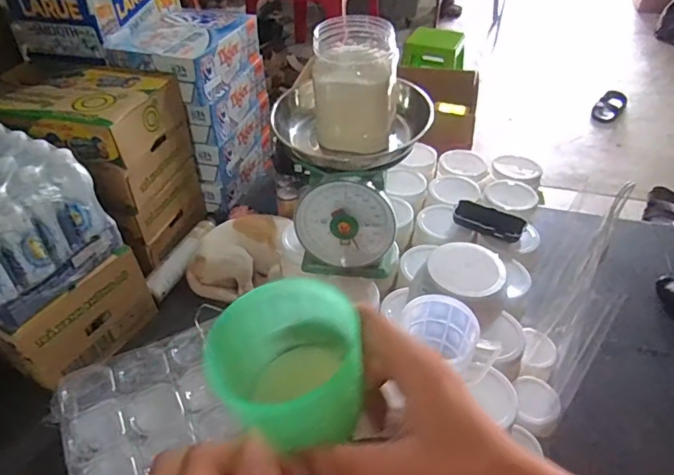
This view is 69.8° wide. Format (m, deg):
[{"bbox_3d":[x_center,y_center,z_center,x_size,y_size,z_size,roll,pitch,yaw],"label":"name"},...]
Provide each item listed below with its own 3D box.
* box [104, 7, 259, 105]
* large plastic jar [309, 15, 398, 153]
[{"bbox_3d":[-0.391,-0.503,1.310,0.243,0.121,0.357,13,43,14],"label":"box"},{"bbox_3d":[0.023,-0.185,0.580,0.093,0.134,0.093,6,42,7],"label":"large plastic jar"}]

